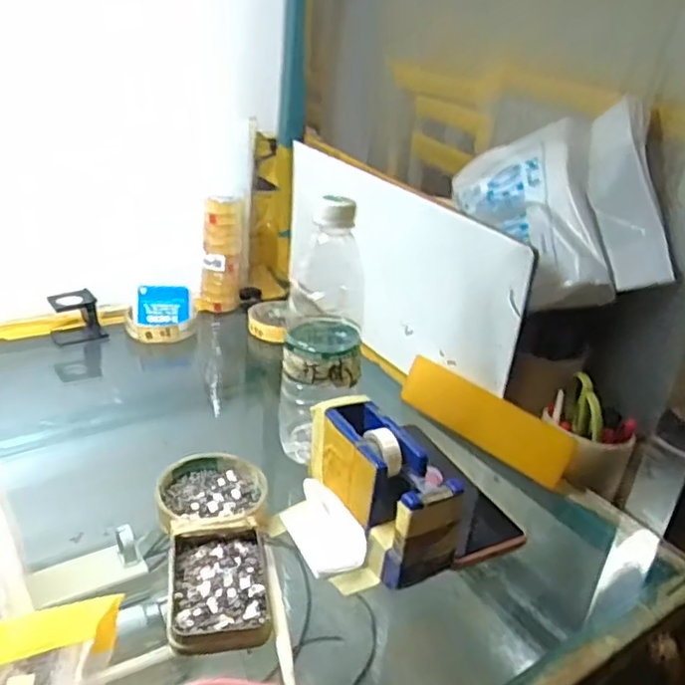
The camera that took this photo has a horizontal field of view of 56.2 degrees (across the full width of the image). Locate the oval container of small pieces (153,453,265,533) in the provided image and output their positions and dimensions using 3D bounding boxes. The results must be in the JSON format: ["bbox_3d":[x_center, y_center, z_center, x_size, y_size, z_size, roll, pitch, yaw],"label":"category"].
[{"bbox_3d":[-0.099,0.116,0.492,0.080,0.017,0.075,1,27,-11],"label":"oval container of small pieces"}]

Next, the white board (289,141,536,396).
[{"bbox_3d":[0.044,-0.086,0.728,0.013,0.187,0.406,-12,33,-33],"label":"white board"}]

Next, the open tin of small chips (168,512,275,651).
[{"bbox_3d":[-0.080,0.155,0.419,0.063,0.016,0.100,0,27,-13],"label":"open tin of small chips"}]

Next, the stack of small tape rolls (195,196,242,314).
[{"bbox_3d":[-0.155,-0.119,0.834,0.051,0.143,0.063,3,25,-5],"label":"stack of small tape rolls"}]

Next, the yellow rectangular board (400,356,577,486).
[{"bbox_3d":[0.129,0.068,0.611,0.020,0.052,0.185,1,21,-43],"label":"yellow rectangular board"}]

